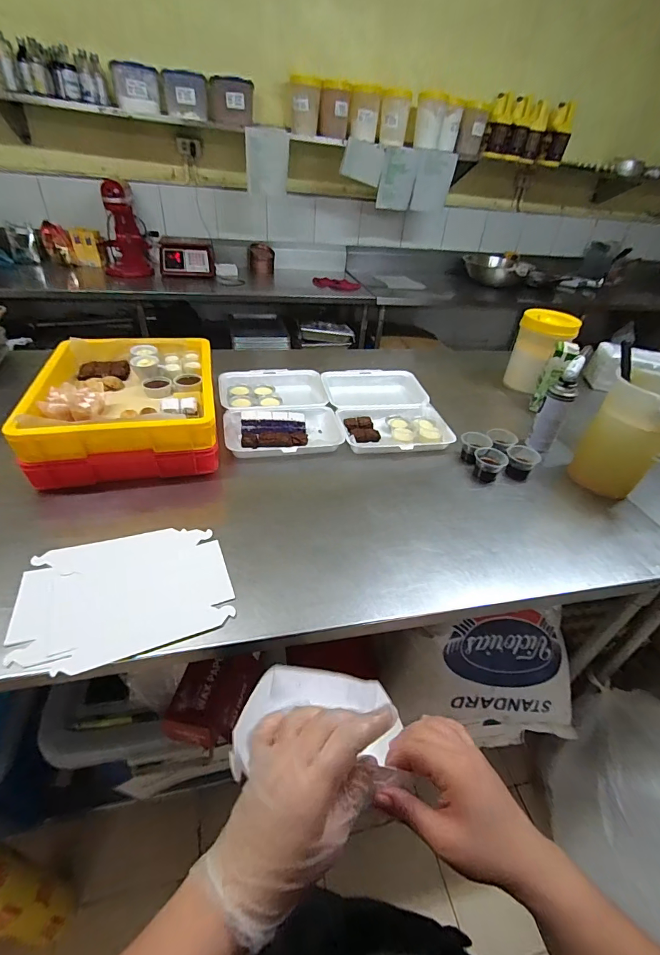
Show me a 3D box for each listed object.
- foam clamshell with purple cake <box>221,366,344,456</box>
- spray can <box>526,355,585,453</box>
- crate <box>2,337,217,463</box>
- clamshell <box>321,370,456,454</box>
[{"bbox_3d":[-0.135,-0.182,1.057,0.288,0.040,0.408,-5,39,-14],"label":"foam clamshell with purple cake"},{"bbox_3d":[0.549,-0.176,0.972,0.063,0.223,0.068,22,41,20],"label":"spray can"},{"bbox_3d":[-0.456,-0.204,0.914,0.359,0.072,0.451,-6,40,-15],"label":"crate"},{"bbox_3d":[0.144,-0.199,1.107,0.277,0.040,0.425,-4,39,-13],"label":"clamshell"}]

